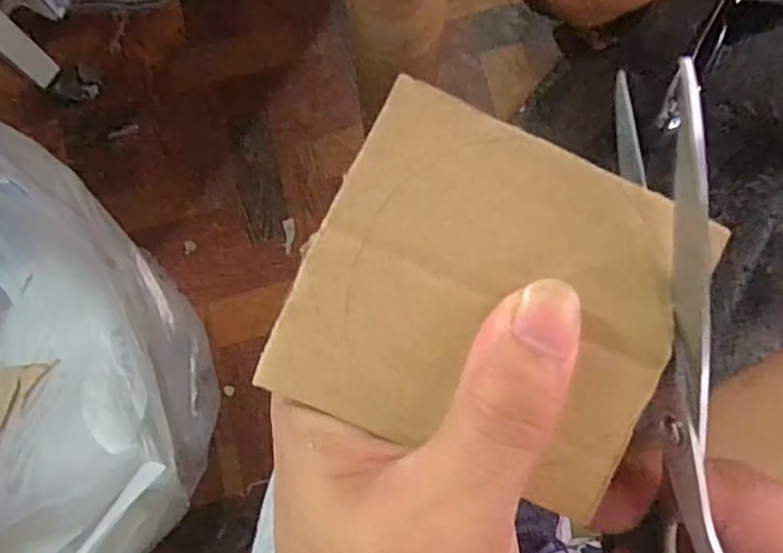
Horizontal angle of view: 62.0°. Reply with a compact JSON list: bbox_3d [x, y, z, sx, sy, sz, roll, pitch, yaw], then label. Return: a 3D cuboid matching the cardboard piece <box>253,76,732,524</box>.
[{"bbox_3d":[0.023,0.007,0.149,0.083,0.004,0.074,24,96,0],"label":"cardboard piece"}]

